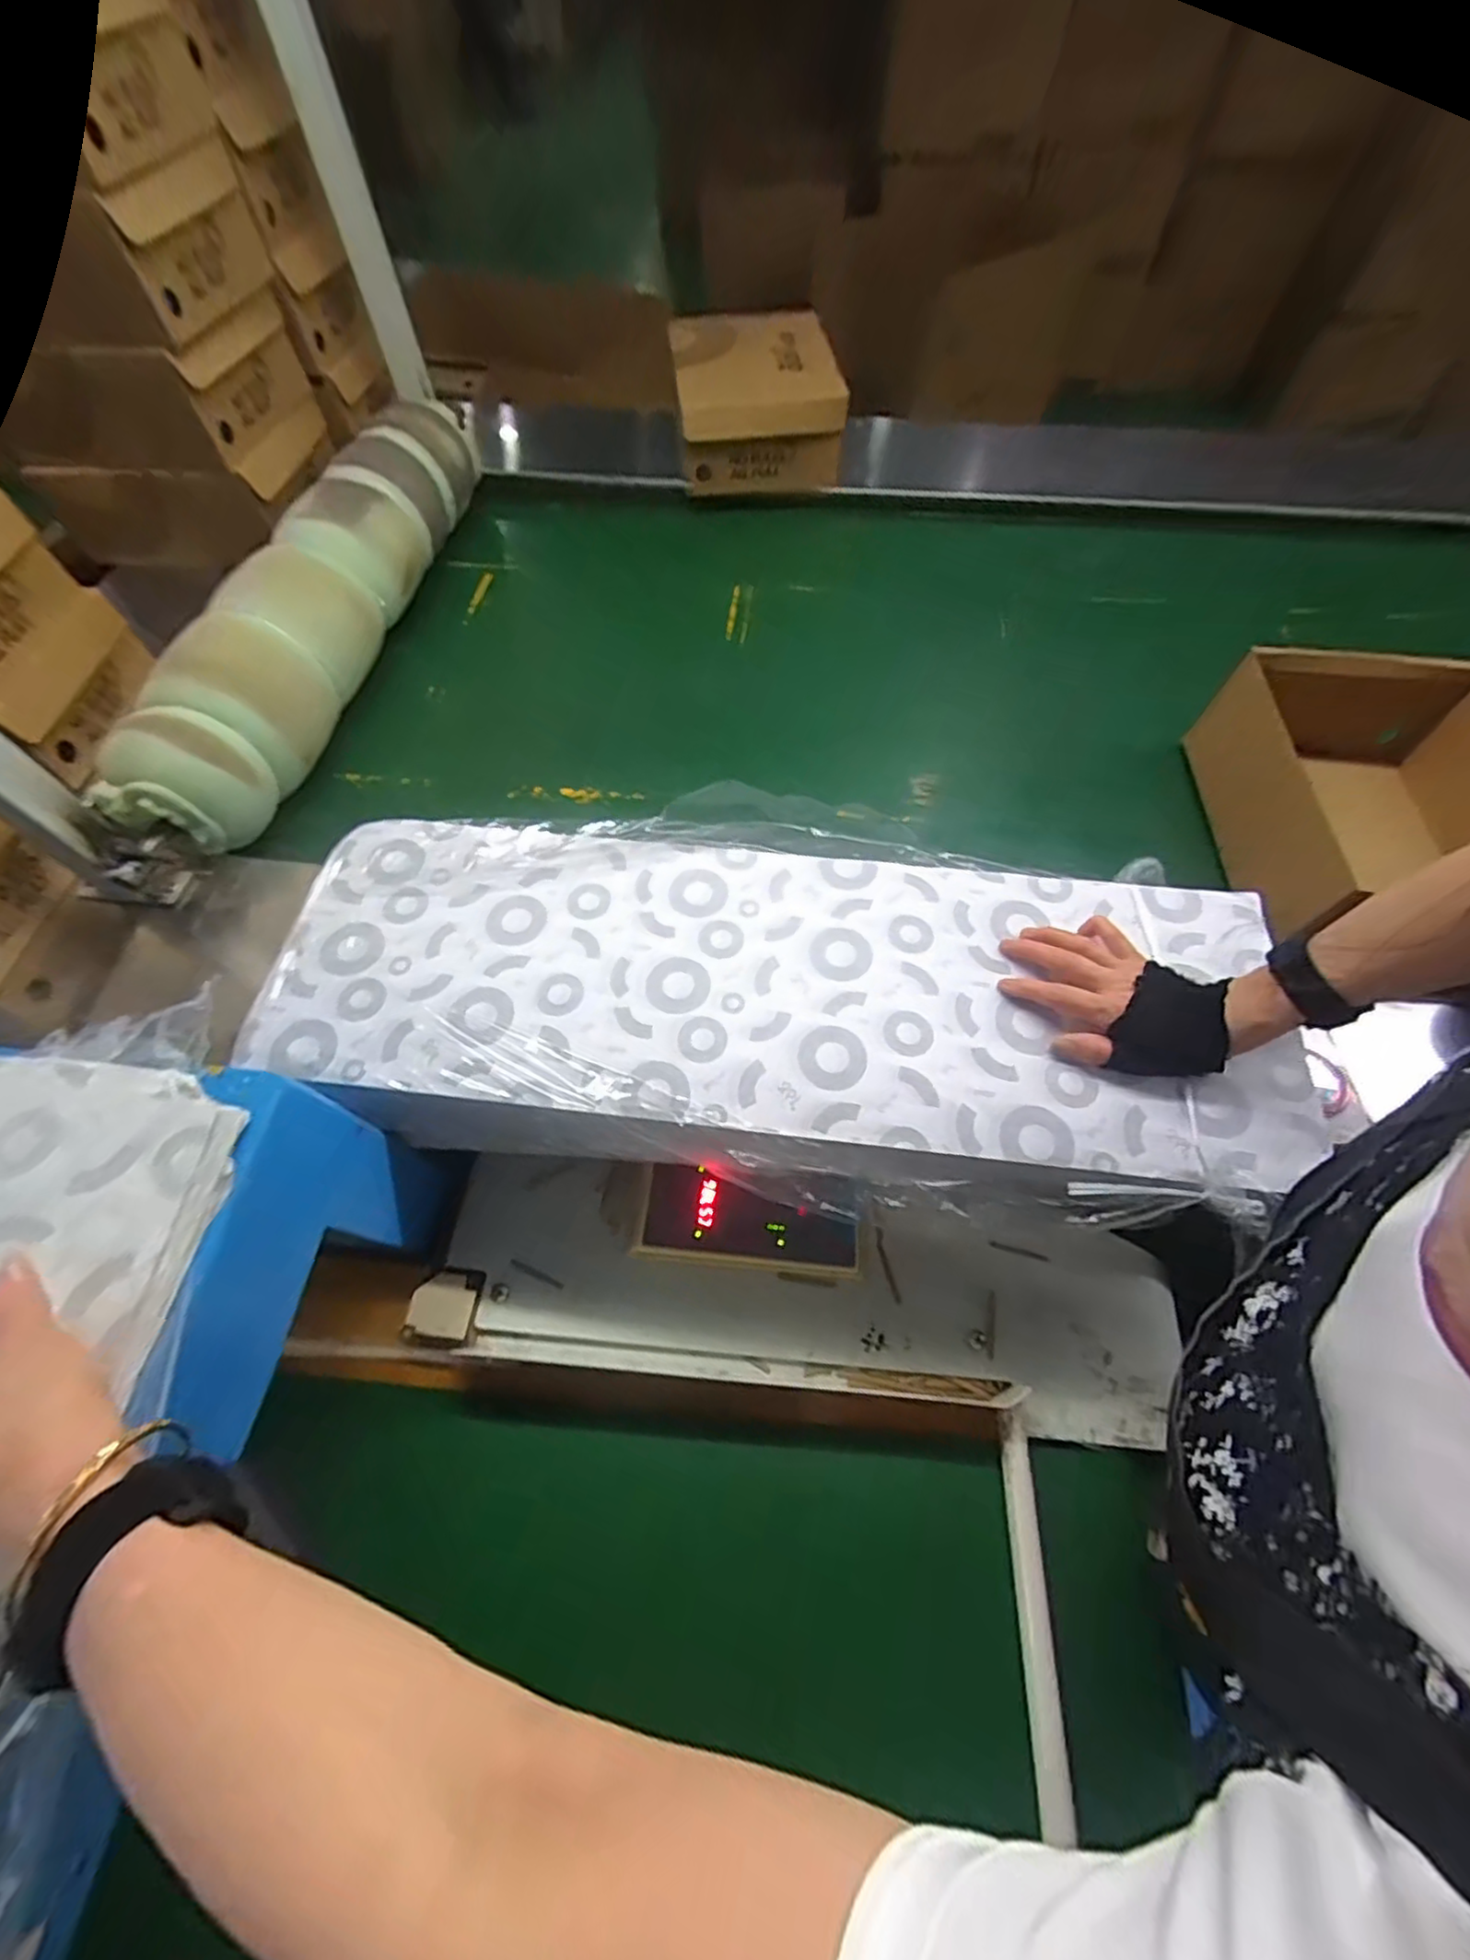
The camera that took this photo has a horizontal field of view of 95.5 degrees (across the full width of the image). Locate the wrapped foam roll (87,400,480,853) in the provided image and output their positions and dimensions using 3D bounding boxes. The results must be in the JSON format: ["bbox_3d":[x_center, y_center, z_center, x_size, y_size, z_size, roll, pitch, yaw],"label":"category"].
[{"bbox_3d":[-0.489,-0.485,0.816,0.109,0.127,0.758,7,62,4],"label":"wrapped foam roll"}]

